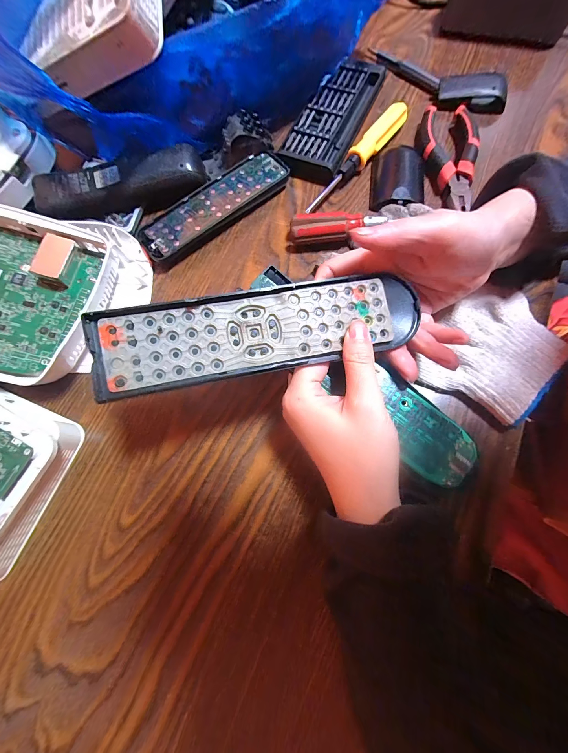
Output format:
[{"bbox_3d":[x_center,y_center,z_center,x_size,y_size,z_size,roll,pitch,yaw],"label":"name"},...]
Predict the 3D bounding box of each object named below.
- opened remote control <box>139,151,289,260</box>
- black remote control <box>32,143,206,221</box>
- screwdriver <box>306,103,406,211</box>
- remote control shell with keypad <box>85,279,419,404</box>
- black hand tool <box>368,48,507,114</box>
[{"bbox_3d":[-0.066,-0.164,0.277,0.152,0.008,0.044,-37,77,-8],"label":"opened remote control"},{"bbox_3d":[-0.151,-0.183,0.271,0.148,0.023,0.040,-16,73,-1],"label":"black remote control"},{"bbox_3d":[0.072,-0.213,0.279,0.018,0.014,0.144,38,79,13],"label":"screwdriver"},{"bbox_3d":[-0.010,-0.029,0.172,0.191,0.013,0.048,-12,75,-10],"label":"remote control shell with keypad"},{"bbox_3d":[0.159,-0.320,0.311,0.158,0.018,0.045,32,78,12],"label":"black hand tool"}]

